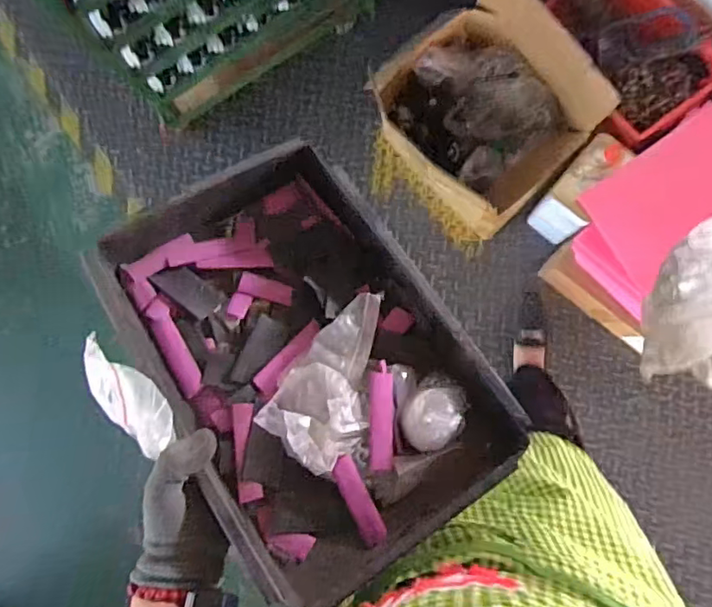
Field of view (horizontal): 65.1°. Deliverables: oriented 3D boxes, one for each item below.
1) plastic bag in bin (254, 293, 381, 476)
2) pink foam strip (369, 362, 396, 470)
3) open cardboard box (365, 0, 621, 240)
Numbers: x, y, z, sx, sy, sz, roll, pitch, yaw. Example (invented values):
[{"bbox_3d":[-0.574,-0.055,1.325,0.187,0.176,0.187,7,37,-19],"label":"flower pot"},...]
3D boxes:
[{"bbox_3d":[-0.023,0.063,0.487,0.080,0.029,0.158,19,61,5],"label":"plastic bag in bin"},{"bbox_3d":[0.022,0.097,0.482,0.023,0.010,0.090,3,81,-20],"label":"pink foam strip"},{"bbox_3d":[0.274,-0.427,1.283,0.453,0.343,0.375,42,90,5],"label":"open cardboard box"}]

